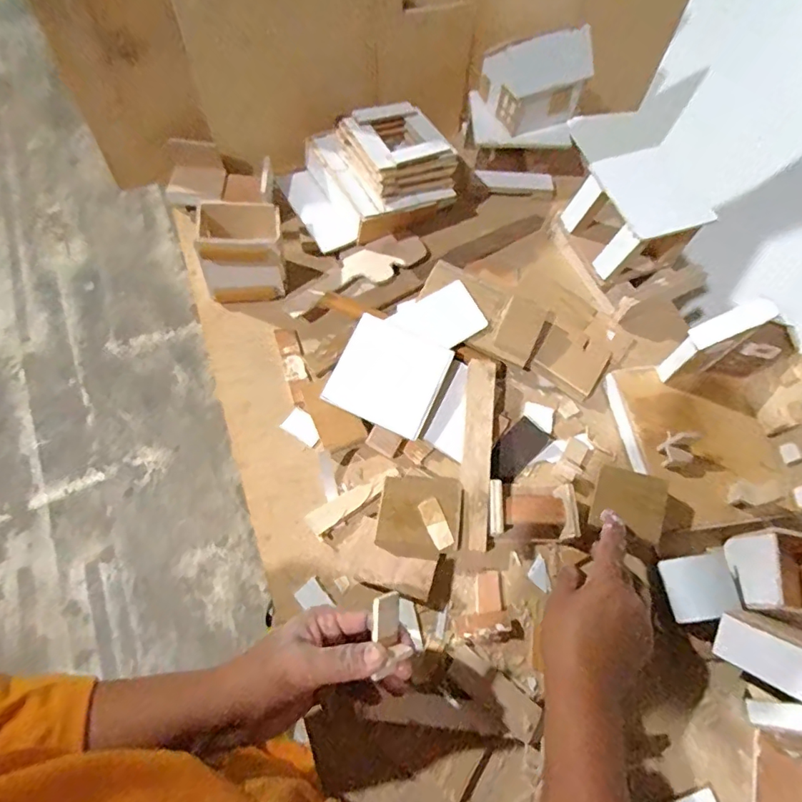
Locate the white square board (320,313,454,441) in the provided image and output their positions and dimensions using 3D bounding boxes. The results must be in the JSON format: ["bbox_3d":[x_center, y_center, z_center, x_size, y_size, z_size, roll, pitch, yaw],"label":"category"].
[{"bbox_3d":[-0.011,-0.026,0.494,0.100,0.005,0.100,24,73,6],"label":"white square board"}]

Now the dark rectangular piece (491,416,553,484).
[{"bbox_3d":[0.116,0.049,0.499,0.069,0.011,0.038,-42,88,-11],"label":"dark rectangular piece"}]

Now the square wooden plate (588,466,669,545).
[{"bbox_3d":[0.208,0.093,0.458,0.059,0.007,0.056,14,84,27],"label":"square wooden plate"}]

